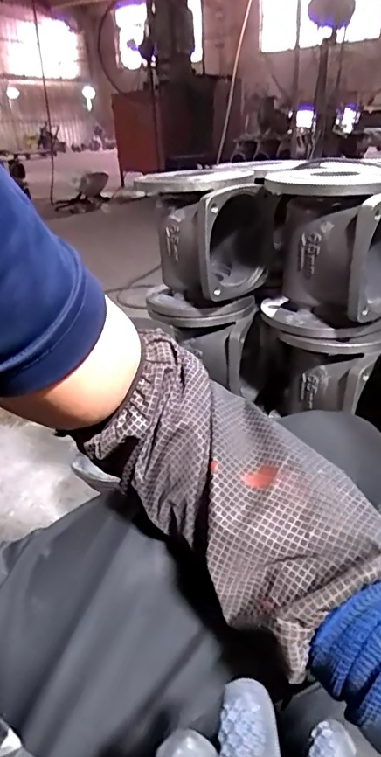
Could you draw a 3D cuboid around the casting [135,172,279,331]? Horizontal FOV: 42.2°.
[{"bbox_3d":[0.046,-0.213,0.791,0.153,0.216,0.202,17,34,33],"label":"casting"}]

